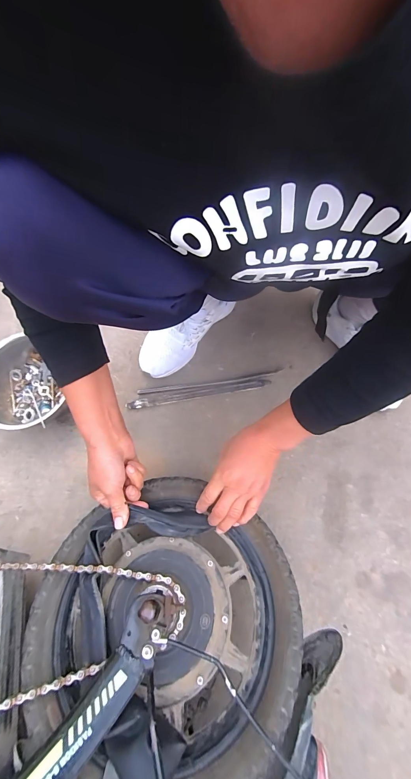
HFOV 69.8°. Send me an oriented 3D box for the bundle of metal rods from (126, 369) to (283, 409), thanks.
[{"bbox_3d":[-0.008,-0.001,0.598,0.298,0.010,0.035,-9,72,-1],"label":"bundle of metal rods"}]

